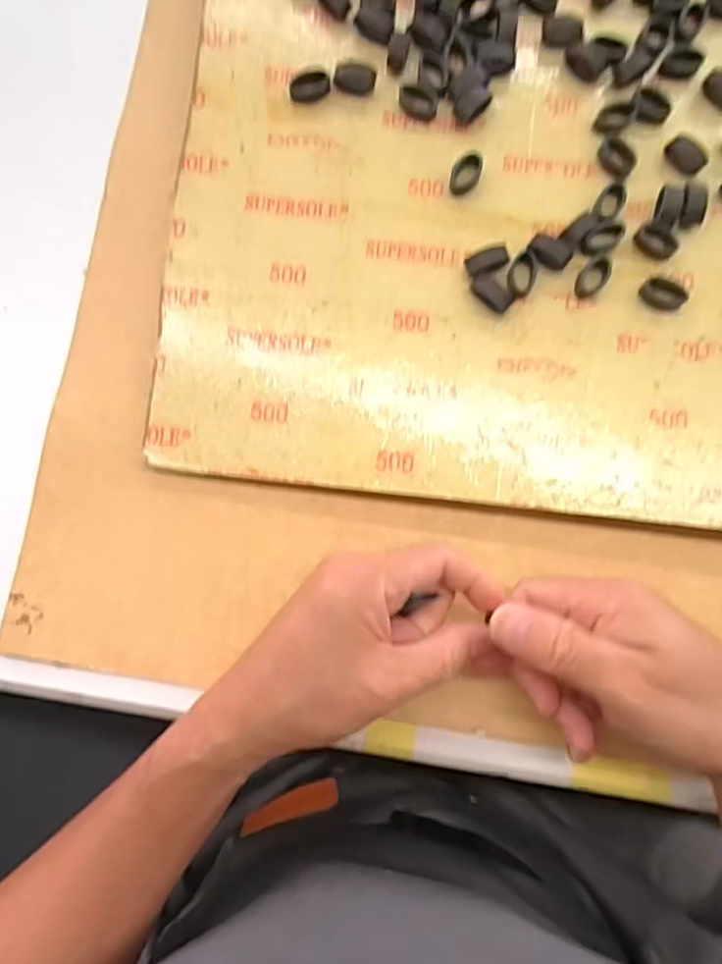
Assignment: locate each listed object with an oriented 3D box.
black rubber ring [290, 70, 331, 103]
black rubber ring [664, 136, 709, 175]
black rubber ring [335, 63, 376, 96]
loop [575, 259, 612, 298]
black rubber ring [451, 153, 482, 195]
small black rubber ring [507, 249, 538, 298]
[{"bbox_3d":[-0.026,-0.207,0.339,0.021,0.010,0.010,-12,82,-1],"label":"black rubber ring"},{"bbox_3d":[0.166,-0.168,0.332,0.012,0.007,0.021,-42,83,-4],"label":"black rubber ring"},{"bbox_3d":[-0.003,-0.210,0.339,0.021,0.008,0.012,6,82,2],"label":"black rubber ring"},{"bbox_3d":[0.116,-0.102,0.325,0.020,0.007,0.014,-39,83,-4],"label":"loop"},{"bbox_3d":[0.054,-0.158,0.333,0.013,0.009,0.018,17,83,3],"label":"black rubber ring"},{"bbox_3d":[0.081,-0.105,0.326,0.014,0.007,0.023,16,83,3],"label":"small black rubber ring"}]

